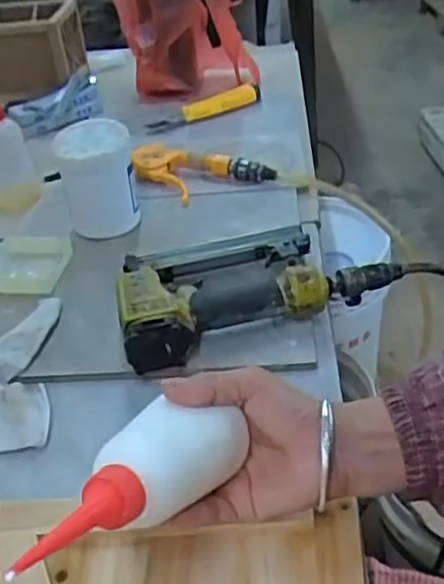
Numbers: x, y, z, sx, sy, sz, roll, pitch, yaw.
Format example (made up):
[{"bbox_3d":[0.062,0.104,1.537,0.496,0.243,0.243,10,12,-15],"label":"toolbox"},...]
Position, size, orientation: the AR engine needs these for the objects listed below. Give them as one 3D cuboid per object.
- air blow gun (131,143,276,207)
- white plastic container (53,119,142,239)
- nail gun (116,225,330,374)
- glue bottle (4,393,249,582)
[{"bbox_3d":[-0.034,-0.134,0.831,0.175,0.032,0.080,9,37,21],"label":"air blow gun"},{"bbox_3d":[-0.127,-0.118,0.751,0.075,0.102,0.067,-13,36,-10],"label":"white plastic container"},{"bbox_3d":[0.001,-0.003,0.628,0.176,0.051,0.147,-10,35,-5],"label":"nail gun"},{"bbox_3d":[-0.050,0.098,0.371,0.042,0.042,0.164,18,21,30],"label":"glue bottle"}]

